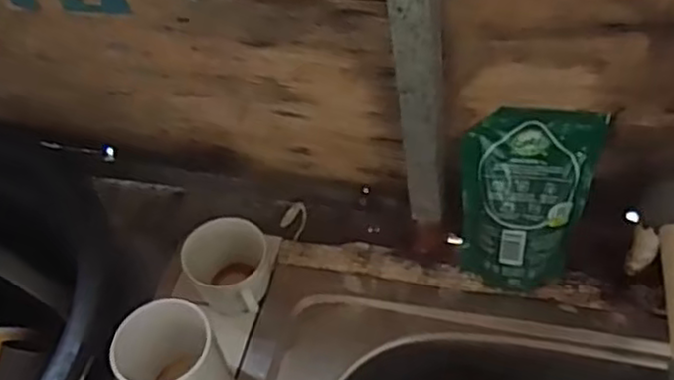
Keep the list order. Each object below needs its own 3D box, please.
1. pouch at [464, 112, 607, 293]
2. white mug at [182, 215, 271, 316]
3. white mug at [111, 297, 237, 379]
[{"bbox_3d":[0.169,0.006,0.634,0.111,0.182,0.053,6,26,9],"label":"pouch"},{"bbox_3d":[-0.100,0.084,0.668,0.077,0.081,0.087,-19,50,-10],"label":"white mug"},{"bbox_3d":[-0.129,0.160,0.586,0.080,0.104,0.116,-27,52,-17],"label":"white mug"}]

